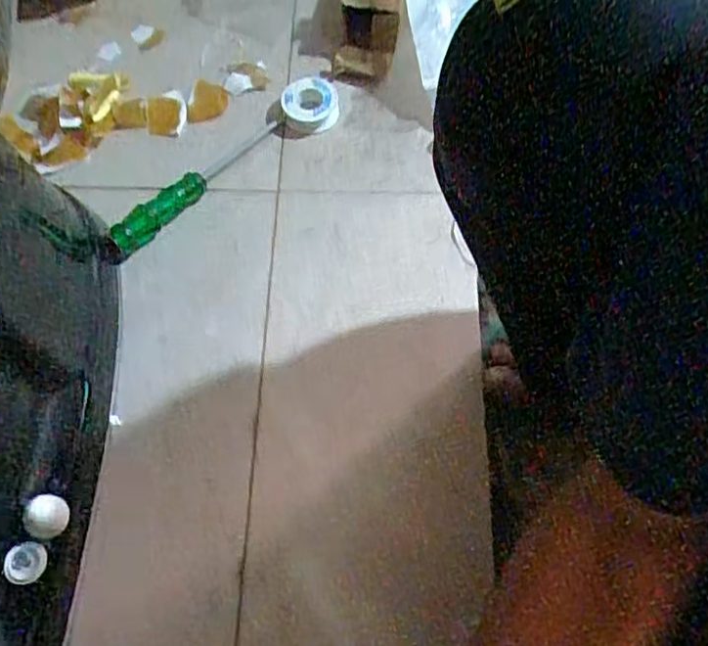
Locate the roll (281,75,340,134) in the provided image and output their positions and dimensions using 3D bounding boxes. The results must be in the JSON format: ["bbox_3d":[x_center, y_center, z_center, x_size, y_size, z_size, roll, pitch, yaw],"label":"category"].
[{"bbox_3d":[-0.041,-0.206,0.621,0.051,0.014,0.056,0,65,0],"label":"roll"}]

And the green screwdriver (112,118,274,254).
[{"bbox_3d":[-0.135,-0.125,0.576,0.021,0.022,0.176,39,70,16],"label":"green screwdriver"}]

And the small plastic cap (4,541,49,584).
[{"bbox_3d":[-0.206,0.150,0.420,0.025,0.006,0.024,0,65,0],"label":"small plastic cap"}]

